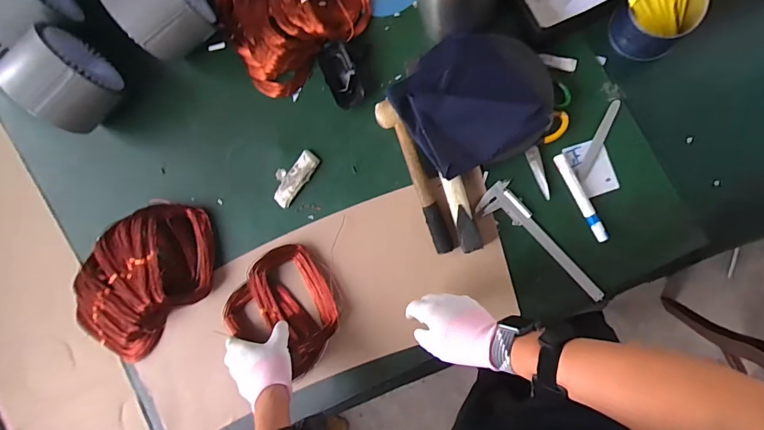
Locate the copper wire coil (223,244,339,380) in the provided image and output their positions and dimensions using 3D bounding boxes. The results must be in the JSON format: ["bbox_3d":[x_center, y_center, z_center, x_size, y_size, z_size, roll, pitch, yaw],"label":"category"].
[{"bbox_3d":[-0.160,0.156,0.702,0.178,0.049,0.188,0,91,9],"label":"copper wire coil"}]

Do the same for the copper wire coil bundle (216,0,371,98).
[{"bbox_3d":[-0.149,-0.347,0.712,0.252,0.074,0.210,-28,84,8],"label":"copper wire coil bundle"}]

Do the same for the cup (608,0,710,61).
[{"bbox_3d":[0.385,-0.284,0.573,0.102,0.078,0.101,0,89,10],"label":"cup"}]

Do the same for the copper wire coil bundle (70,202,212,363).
[{"bbox_3d":[-0.436,0.114,0.735,0.326,0.043,0.203,-42,82,7],"label":"copper wire coil bundle"}]

